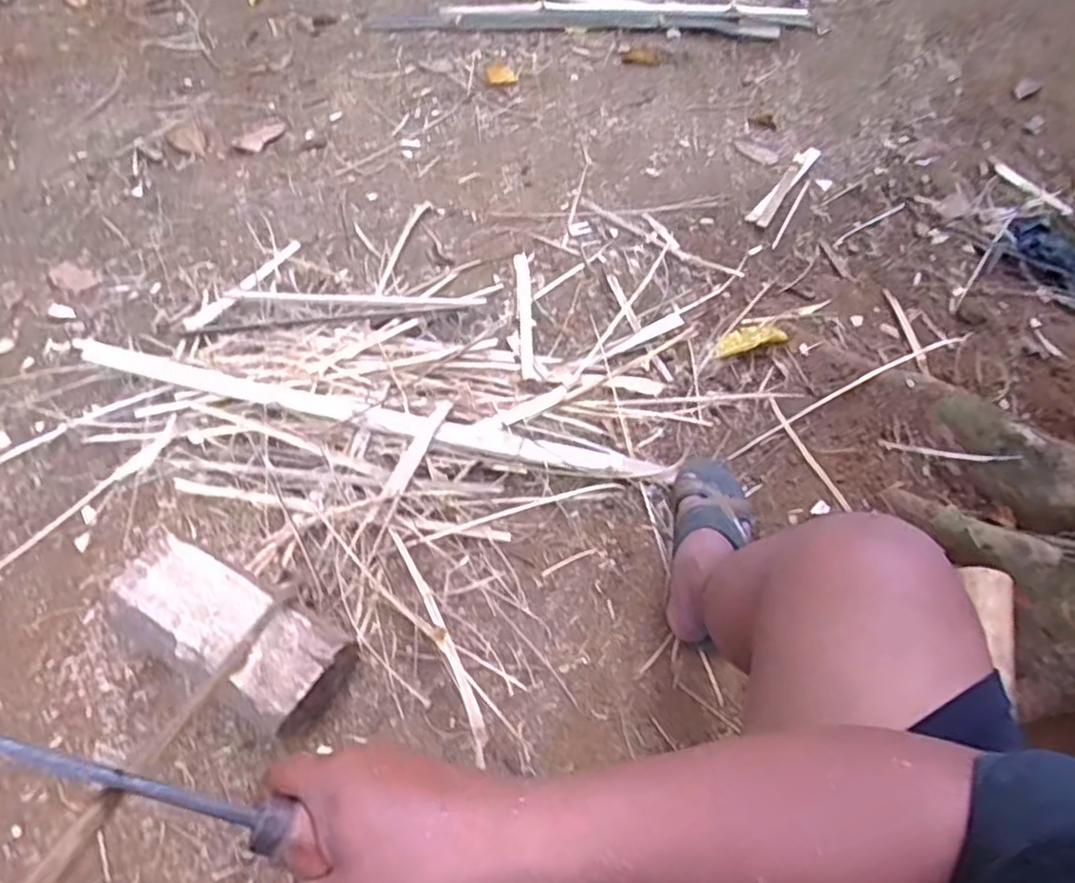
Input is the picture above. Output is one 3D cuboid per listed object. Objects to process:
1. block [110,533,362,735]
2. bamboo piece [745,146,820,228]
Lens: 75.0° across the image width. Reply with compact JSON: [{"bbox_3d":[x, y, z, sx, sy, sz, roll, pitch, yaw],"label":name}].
[{"bbox_3d":[-0.352,0.232,0.828,0.265,0.127,0.125,24,62,15],"label":"block"},{"bbox_3d":[0.505,-0.523,1.429,0.043,0.018,0.256,32,64,18],"label":"bamboo piece"}]

